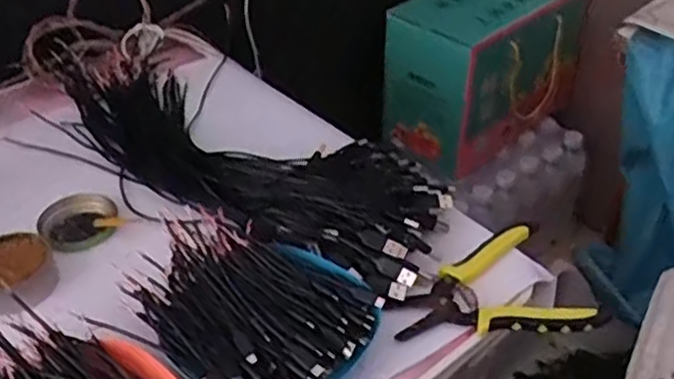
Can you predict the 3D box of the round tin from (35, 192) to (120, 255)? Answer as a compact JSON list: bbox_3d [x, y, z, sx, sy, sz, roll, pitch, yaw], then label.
[{"bbox_3d":[-0.230,0.028,0.636,0.065,0.012,0.071,0,40,0],"label":"round tin"}]

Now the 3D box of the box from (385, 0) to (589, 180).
[{"bbox_3d":[0.235,-0.202,1.177,0.300,0.244,0.180,-25,46,-28],"label":"box"}]

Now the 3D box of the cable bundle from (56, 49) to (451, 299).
[{"bbox_3d":[-0.111,-0.045,0.685,0.481,0.041,0.161,27,46,28],"label":"cable bundle"}]

